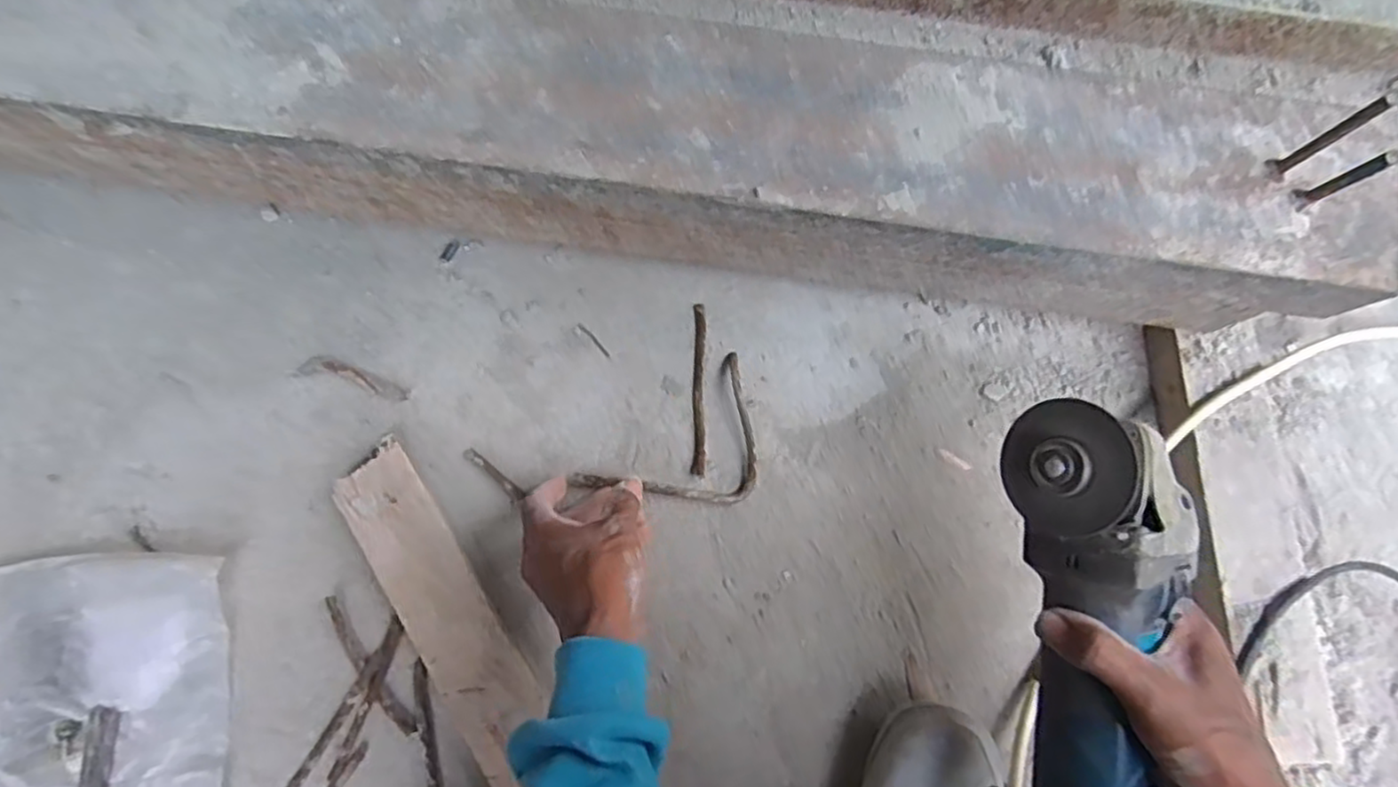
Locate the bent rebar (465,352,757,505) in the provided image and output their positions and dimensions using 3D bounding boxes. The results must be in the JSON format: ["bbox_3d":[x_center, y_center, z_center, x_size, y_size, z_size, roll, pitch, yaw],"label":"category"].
[{"bbox_3d":[-0.066,0.042,0.529,0.216,0.017,0.110,-10,79,-3],"label":"bent rebar"}]

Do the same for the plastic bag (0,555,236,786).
[{"bbox_3d":[-0.416,0.212,0.483,0.162,0.035,0.192,-7,78,-2],"label":"plastic bag"}]

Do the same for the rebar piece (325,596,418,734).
[{"bbox_3d":[-0.239,0.196,0.501,0.014,0.005,0.113,-37,81,-8],"label":"rebar piece"}]

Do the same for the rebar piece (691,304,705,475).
[{"bbox_3d":[0.000,-0.004,0.548,0.009,0.004,0.135,1,78,-1],"label":"rebar piece"}]

